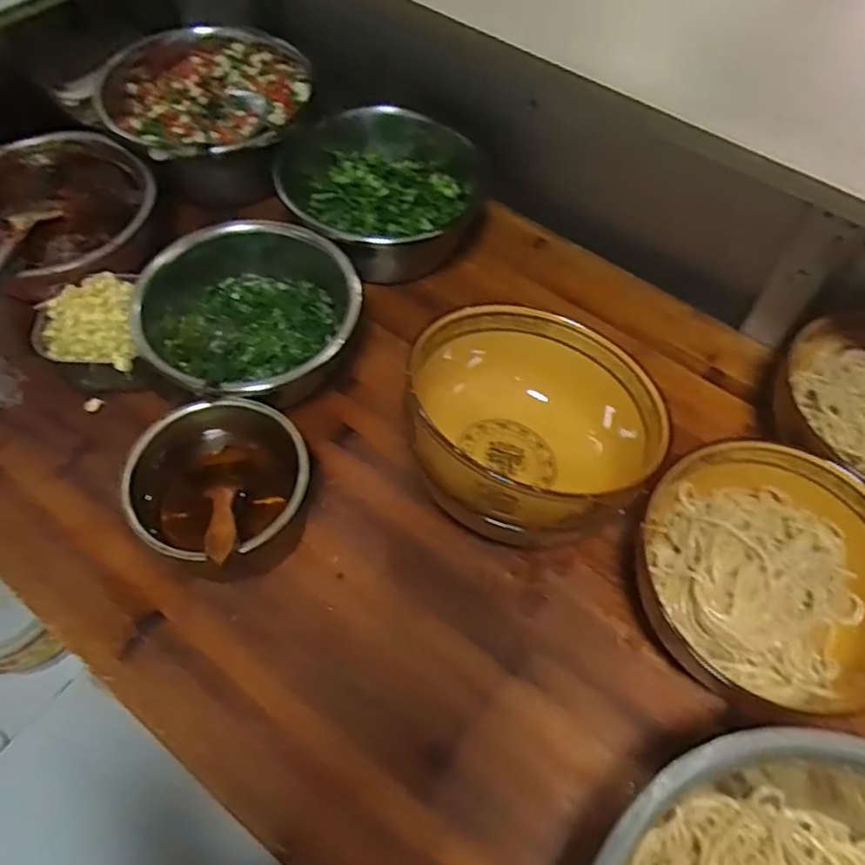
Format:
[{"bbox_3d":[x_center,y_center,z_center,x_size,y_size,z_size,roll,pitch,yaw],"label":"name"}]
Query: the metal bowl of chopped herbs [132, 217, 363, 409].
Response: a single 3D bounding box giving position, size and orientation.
[{"bbox_3d":[-0.165,-0.106,0.629,0.184,0.096,0.182,1,57,-2],"label":"metal bowl of chopped herbs"}]

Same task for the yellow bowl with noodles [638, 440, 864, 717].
[{"bbox_3d":[0.249,0.109,0.518,0.183,0.089,0.175,1,57,-2],"label":"yellow bowl with noodles"}]

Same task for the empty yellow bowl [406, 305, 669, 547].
[{"bbox_3d":[0.079,0.003,0.557,0.184,0.132,0.193,1,57,-2],"label":"empty yellow bowl"}]

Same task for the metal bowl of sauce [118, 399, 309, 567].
[{"bbox_3d":[-0.161,0.047,0.540,0.129,0.091,0.125,1,57,-2],"label":"metal bowl of sauce"}]

